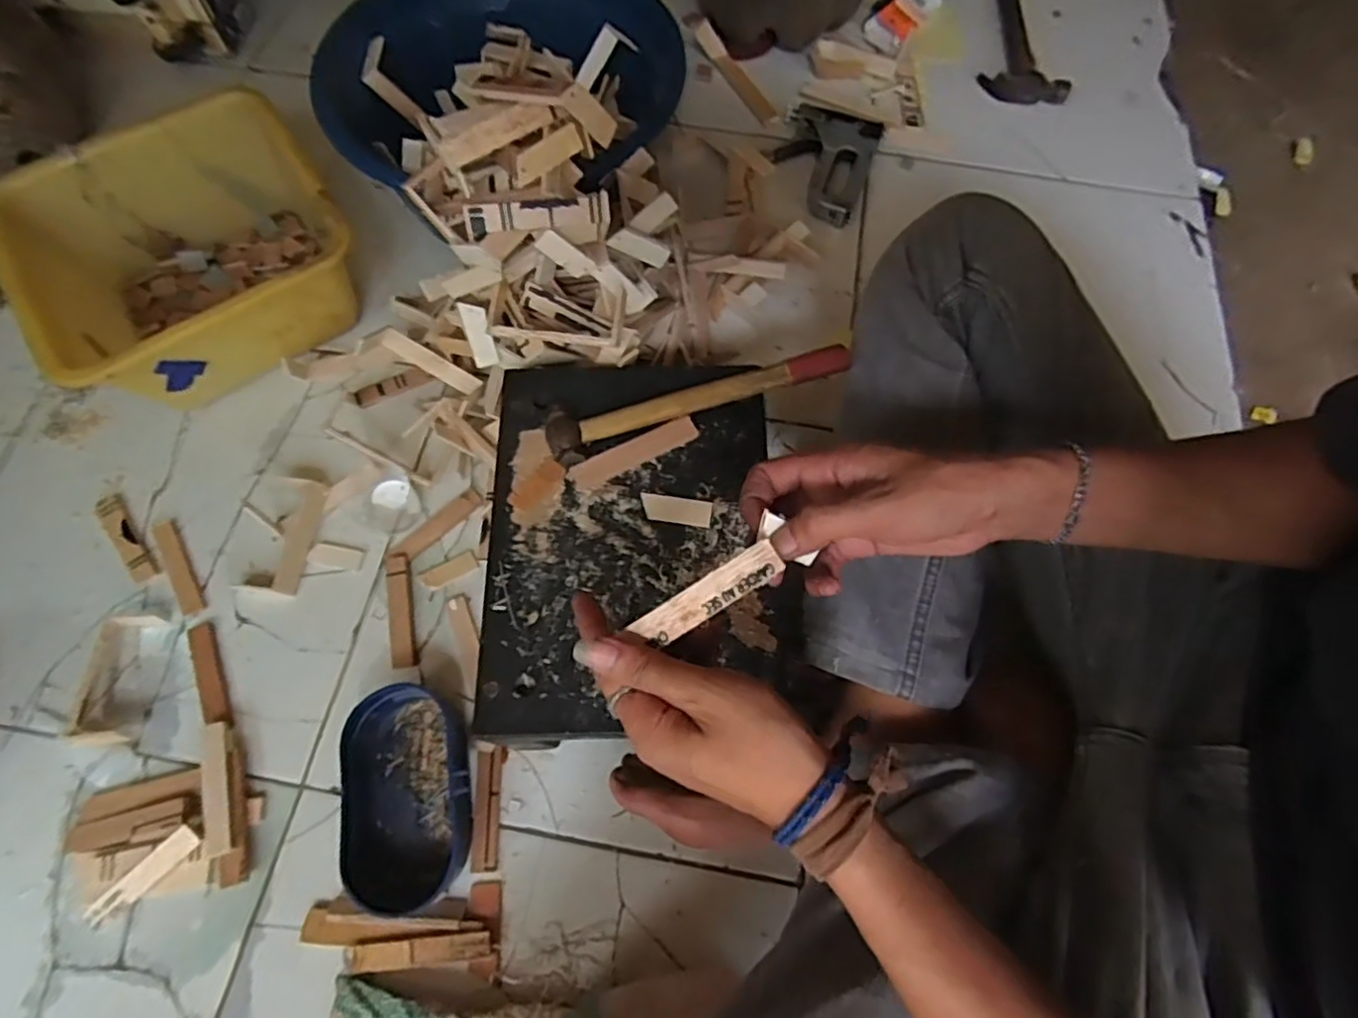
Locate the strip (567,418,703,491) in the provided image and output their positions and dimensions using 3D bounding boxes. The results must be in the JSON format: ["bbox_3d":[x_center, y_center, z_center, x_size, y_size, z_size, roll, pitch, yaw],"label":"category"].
[{"bbox_3d":[-0.032,-0.042,0.507,0.099,0.008,0.022,-24,69,-11],"label":"strip"}]

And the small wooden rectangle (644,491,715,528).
[{"bbox_3d":[-0.002,0.000,0.490,0.050,0.004,0.019,9,67,3],"label":"small wooden rectangle"}]

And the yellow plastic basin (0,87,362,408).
[{"bbox_3d":[-0.473,-0.240,0.670,0.272,0.136,0.245,-35,71,-14],"label":"yellow plastic basin"}]

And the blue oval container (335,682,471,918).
[{"bbox_3d":[-0.212,0.220,0.520,0.109,0.043,0.159,-15,68,-7],"label":"blue oval container"}]

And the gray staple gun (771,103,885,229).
[{"bbox_3d":[0.170,-0.418,0.803,0.114,0.024,0.166,18,68,7],"label":"gray staple gun"}]

